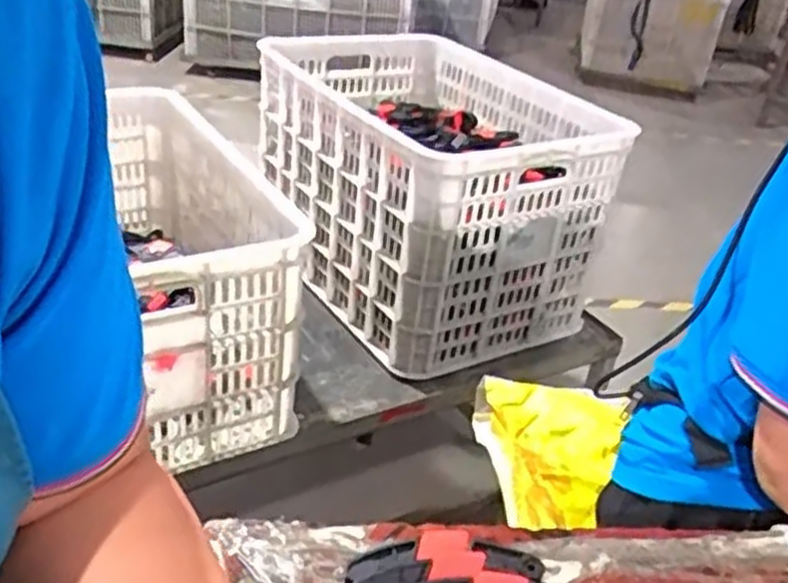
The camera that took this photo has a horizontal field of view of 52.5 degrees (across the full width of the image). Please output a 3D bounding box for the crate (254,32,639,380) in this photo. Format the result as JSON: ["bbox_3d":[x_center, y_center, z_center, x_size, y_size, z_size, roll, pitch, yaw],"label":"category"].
[{"bbox_3d":[0.052,-0.189,1.473,0.425,0.407,0.585,-12,36,-29],"label":"crate"}]

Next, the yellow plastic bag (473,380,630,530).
[{"bbox_3d":[0.175,0.196,1.015,0.193,0.043,0.253,16,32,15],"label":"yellow plastic bag"}]

